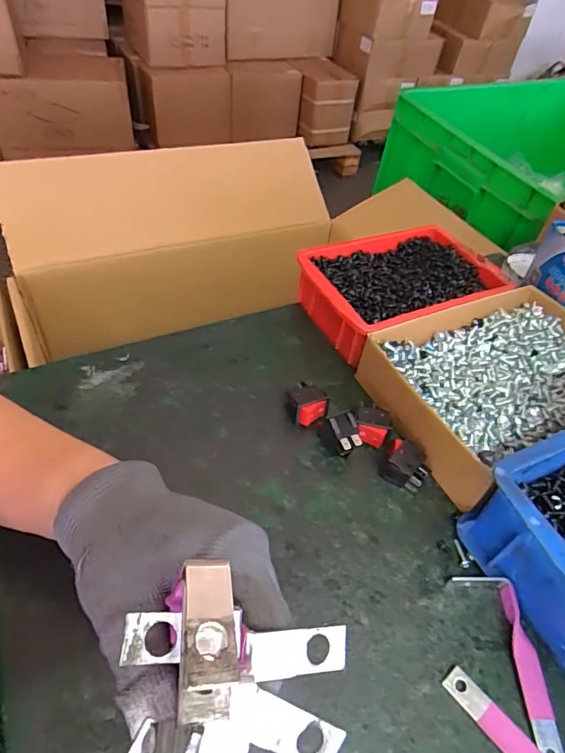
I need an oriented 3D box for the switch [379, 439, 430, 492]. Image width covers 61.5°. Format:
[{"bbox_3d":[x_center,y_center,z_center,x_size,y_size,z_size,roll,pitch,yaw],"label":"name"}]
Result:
[{"bbox_3d":[0.098,0.072,0.380,0.033,0.023,0.029,36,53,24],"label":"switch"}]

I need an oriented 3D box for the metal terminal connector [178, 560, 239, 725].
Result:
[{"bbox_3d":[-0.023,0.079,0.146,0.016,0.008,0.043,-1,47,-8],"label":"metal terminal connector"}]

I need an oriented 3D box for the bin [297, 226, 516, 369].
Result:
[{"bbox_3d":[0.119,-0.090,0.506,0.210,0.059,0.131,-18,52,-22],"label":"bin"}]

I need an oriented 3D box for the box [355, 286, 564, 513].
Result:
[{"bbox_3d":[0.198,0.004,0.432,0.218,0.055,0.148,-18,52,-22],"label":"box"}]

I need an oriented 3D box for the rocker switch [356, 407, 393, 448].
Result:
[{"bbox_3d":[0.076,0.043,0.404,0.028,0.025,0.031,12,48,5],"label":"rocker switch"}]

